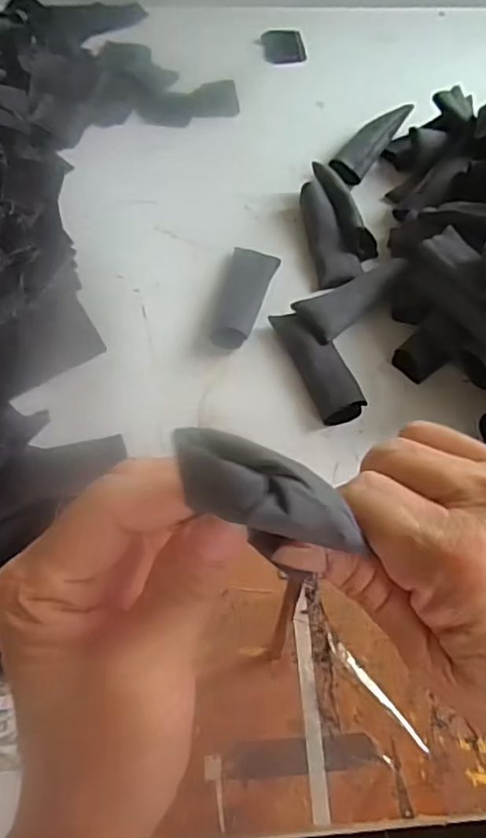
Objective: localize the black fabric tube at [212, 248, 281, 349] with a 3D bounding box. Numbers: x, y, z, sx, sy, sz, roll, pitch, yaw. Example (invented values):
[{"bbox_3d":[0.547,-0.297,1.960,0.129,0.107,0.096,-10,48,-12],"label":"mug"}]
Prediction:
[{"bbox_3d":[0.003,-0.104,0.508,0.040,0.023,0.112,9,61,3],"label":"black fabric tube"}]

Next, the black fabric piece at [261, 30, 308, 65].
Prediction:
[{"bbox_3d":[0.048,-0.434,0.700,0.048,0.009,0.055,-4,61,-4],"label":"black fabric piece"}]

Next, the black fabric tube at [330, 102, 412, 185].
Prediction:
[{"bbox_3d":[0.128,-0.276,0.606,0.032,0.027,0.110,33,65,15],"label":"black fabric tube"}]

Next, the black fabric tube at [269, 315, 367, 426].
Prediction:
[{"bbox_3d":[0.060,-0.043,0.473,0.035,0.020,0.105,-17,63,-11],"label":"black fabric tube"}]

